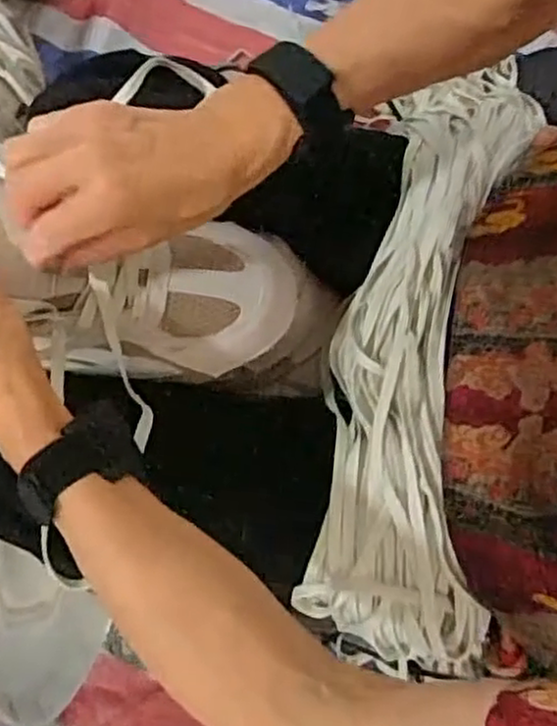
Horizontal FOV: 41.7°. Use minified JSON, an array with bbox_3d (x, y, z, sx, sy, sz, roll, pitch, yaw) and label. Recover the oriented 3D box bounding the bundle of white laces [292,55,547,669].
[{"bbox_3d":[0.095,0.004,0.493,0.112,0.096,0.384,10,79,2],"label":"bundle of white laces"}]

